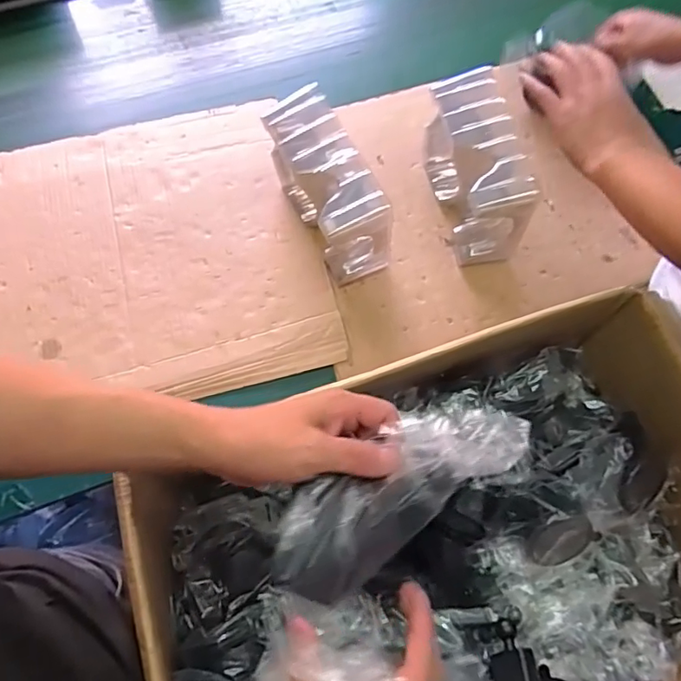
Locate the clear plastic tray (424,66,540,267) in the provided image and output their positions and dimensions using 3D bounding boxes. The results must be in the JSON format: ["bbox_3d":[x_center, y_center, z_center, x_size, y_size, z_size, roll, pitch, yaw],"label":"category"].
[{"bbox_3d":[0.160,-0.185,0.624,0.072,0.133,0.154,-11,71,-5],"label":"clear plastic tray"}]

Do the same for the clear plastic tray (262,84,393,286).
[{"bbox_3d":[-0.012,-0.162,0.613,0.067,0.139,0.175,-26,73,-10],"label":"clear plastic tray"}]

